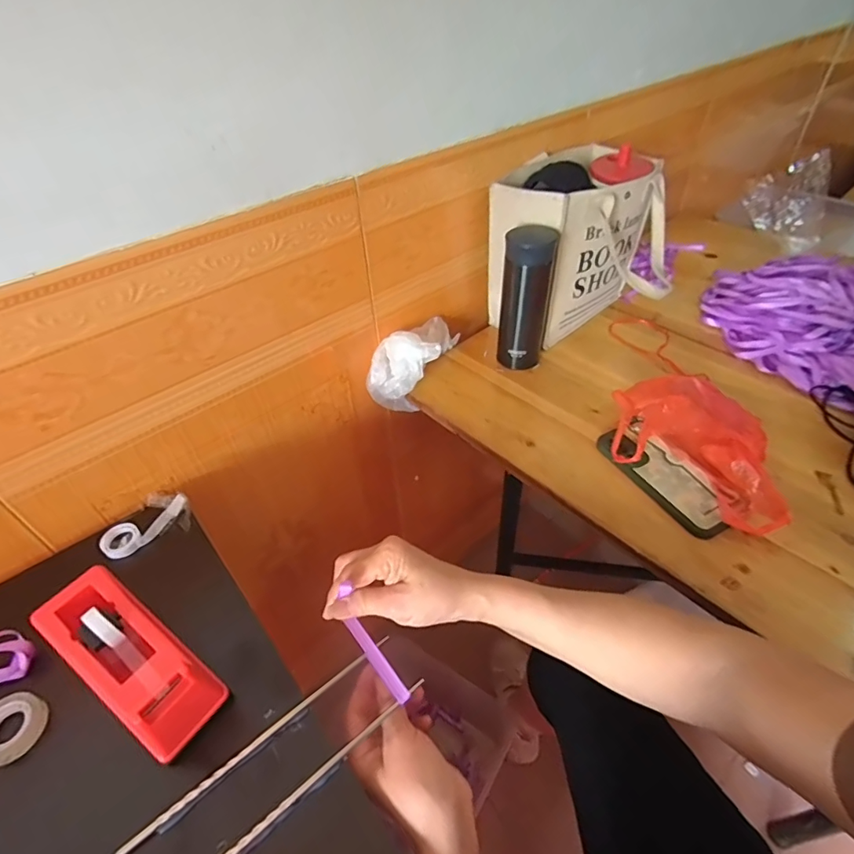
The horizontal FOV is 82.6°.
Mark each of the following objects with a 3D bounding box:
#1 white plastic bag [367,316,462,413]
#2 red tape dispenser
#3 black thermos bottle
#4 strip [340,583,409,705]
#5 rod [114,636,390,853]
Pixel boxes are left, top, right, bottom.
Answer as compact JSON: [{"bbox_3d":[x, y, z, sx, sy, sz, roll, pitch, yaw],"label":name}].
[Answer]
[{"bbox_3d":[-0.021,-0.094,0.726,0.098,0.126,0.153,11,46,15],"label":"white plastic bag"},{"bbox_3d":[-0.235,0.185,0.388,0.155,0.073,0.062,25,48,26],"label":"red tape dispenser"},{"bbox_3d":[0.136,-0.173,0.675,0.061,0.193,0.059,16,45,18],"label":"black thermos bottle"},{"bbox_3d":[-0.041,0.189,0.398,0.011,0.004,0.075,-38,75,-9],"label":"strip"},{"bbox_3d":[-0.121,0.236,0.374,0.222,0.006,0.007,-30,49,-28],"label":"rod"}]

